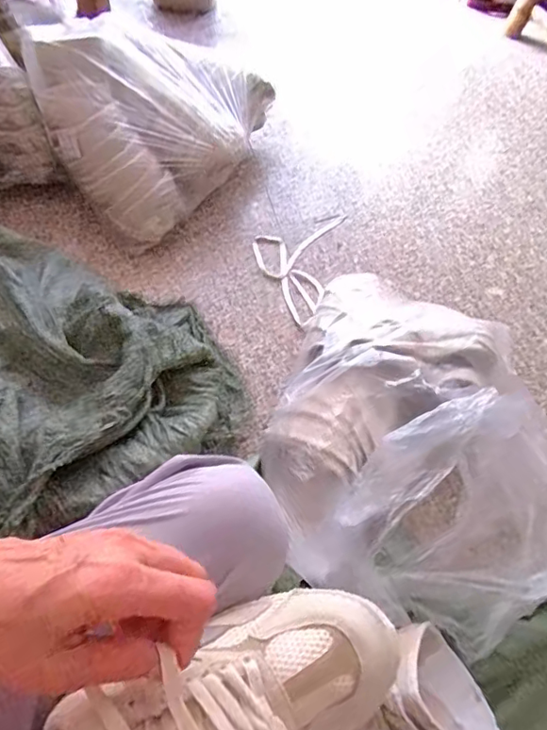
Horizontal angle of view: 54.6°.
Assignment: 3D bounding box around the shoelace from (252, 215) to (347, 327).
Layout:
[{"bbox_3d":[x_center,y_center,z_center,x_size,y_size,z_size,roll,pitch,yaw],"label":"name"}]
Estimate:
[{"bbox_3d":[0.040,-0.227,1.115,0.169,0.017,0.322,18,60,0],"label":"shoelace"}]

